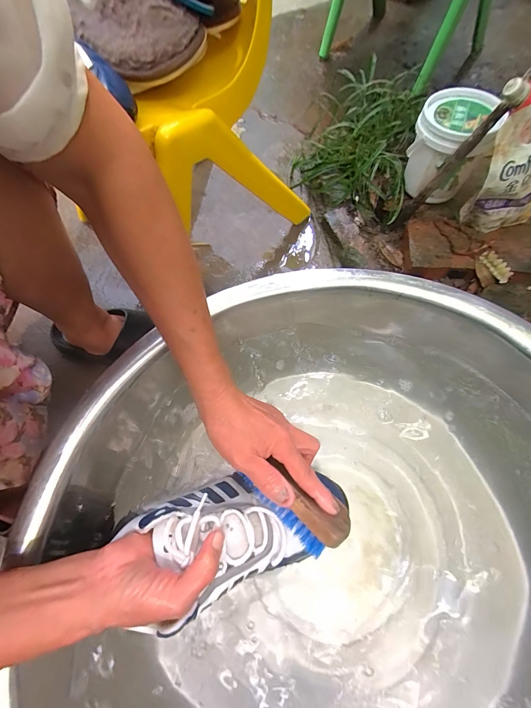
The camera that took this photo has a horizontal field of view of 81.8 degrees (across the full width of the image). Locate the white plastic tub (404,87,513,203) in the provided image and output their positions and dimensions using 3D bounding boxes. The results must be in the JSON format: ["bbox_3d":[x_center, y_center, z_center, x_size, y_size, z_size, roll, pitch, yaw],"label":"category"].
[{"bbox_3d":[0.310,-0.348,0.529,0.114,0.132,0.120,-39,72,-13],"label":"white plastic tub"}]

